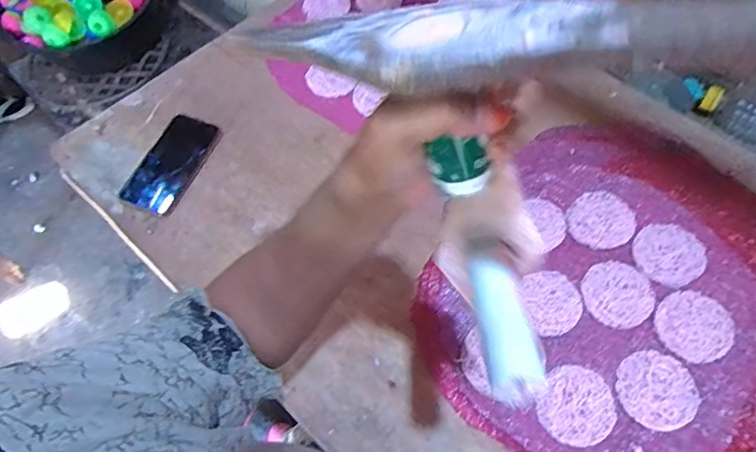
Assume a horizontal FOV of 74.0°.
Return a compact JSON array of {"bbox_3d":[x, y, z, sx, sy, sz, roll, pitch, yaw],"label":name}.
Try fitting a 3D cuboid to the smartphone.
[{"bbox_3d":[-0.283,-0.087,0.689,0.077,0.014,0.151,16,62,12],"label":"smartphone"}]

